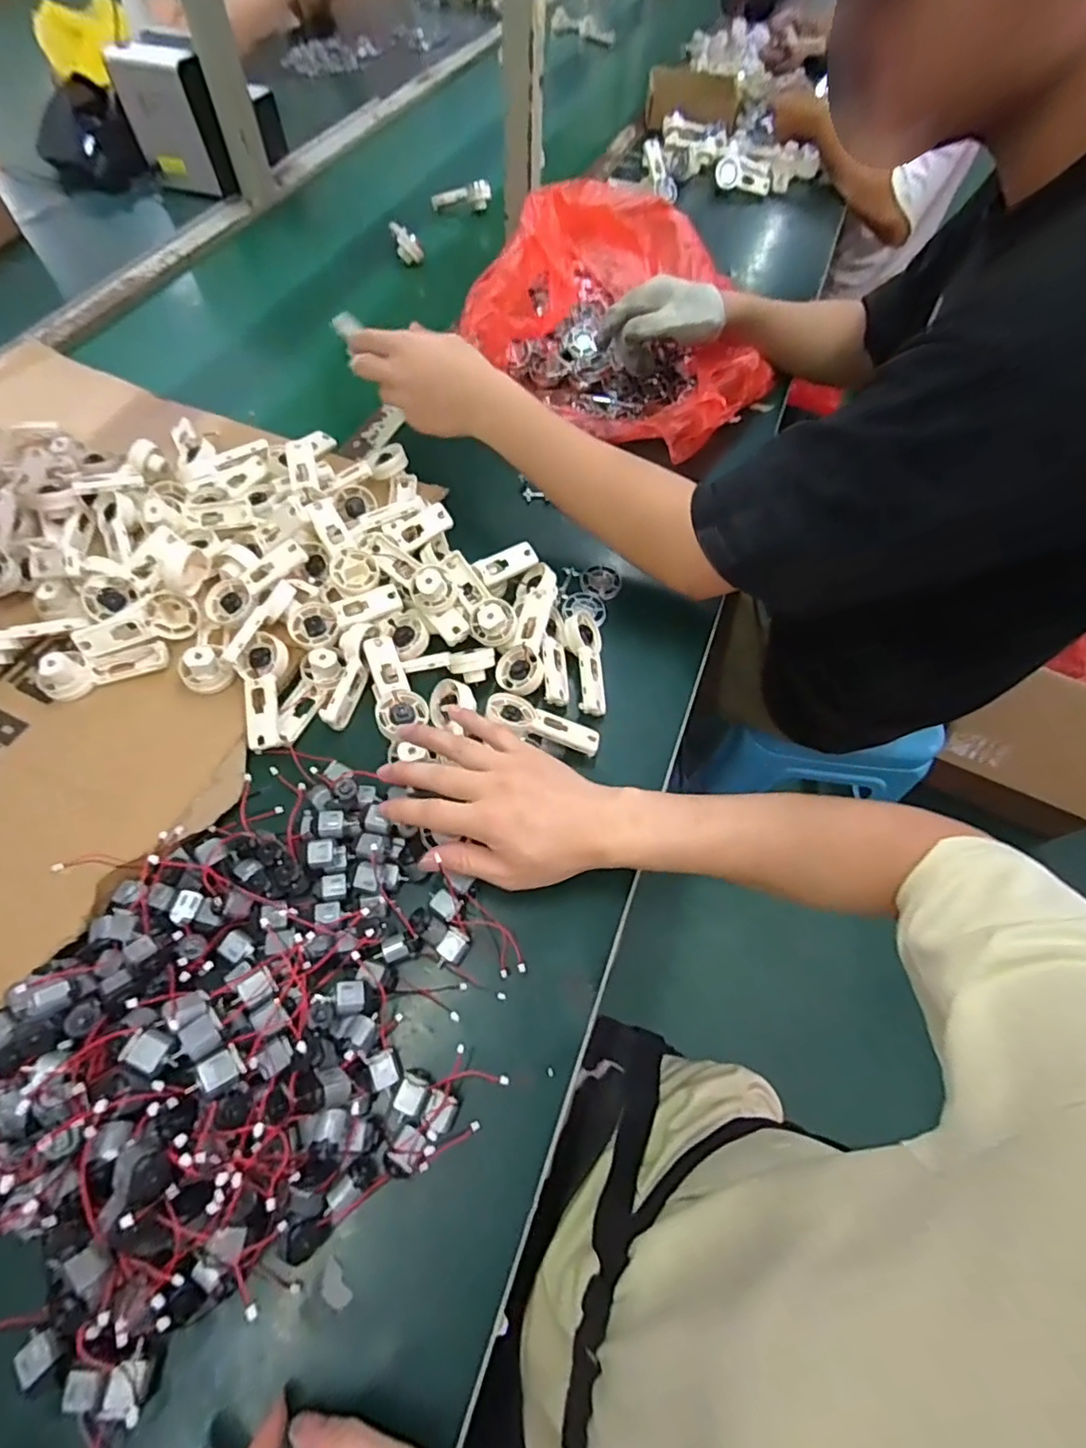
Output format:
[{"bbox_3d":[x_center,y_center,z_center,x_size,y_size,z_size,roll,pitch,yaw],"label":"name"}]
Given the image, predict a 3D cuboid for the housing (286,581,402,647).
[{"bbox_3d":[-0.167,-0.094,0.505,0.094,0.015,0.043,-19,65,-12],"label":"housing"}]

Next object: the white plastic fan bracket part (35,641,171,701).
[{"bbox_3d":[-0.354,-0.049,0.475,0.093,0.024,0.031,-23,66,-14],"label":"white plastic fan bracket part"}]

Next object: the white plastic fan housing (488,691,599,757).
[{"bbox_3d":[0.002,-0.004,0.482,0.092,0.018,0.035,16,63,5],"label":"white plastic fan housing"}]

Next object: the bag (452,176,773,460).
[{"bbox_3d":[0.104,-0.465,0.681,0.314,0.117,0.253,30,65,12],"label":"bag"}]

